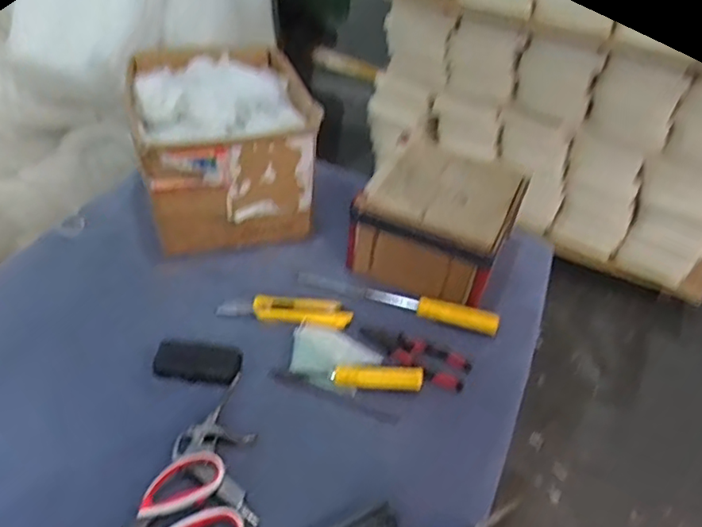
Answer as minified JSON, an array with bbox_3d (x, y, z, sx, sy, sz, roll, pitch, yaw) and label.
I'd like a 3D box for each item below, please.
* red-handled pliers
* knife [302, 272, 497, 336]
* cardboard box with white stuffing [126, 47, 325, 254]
[{"bbox_3d":[0.087,0.126,0.862,0.153,0.018,0.056,20,44,15],"label":"red-handled pliers"},{"bbox_3d":[0.067,0.050,0.913,0.297,0.028,0.030,16,43,10],"label":"knife"},{"bbox_3d":[-0.215,-0.209,1.017,0.262,0.216,0.313,-9,44,-16],"label":"cardboard box with white stuffing"}]

